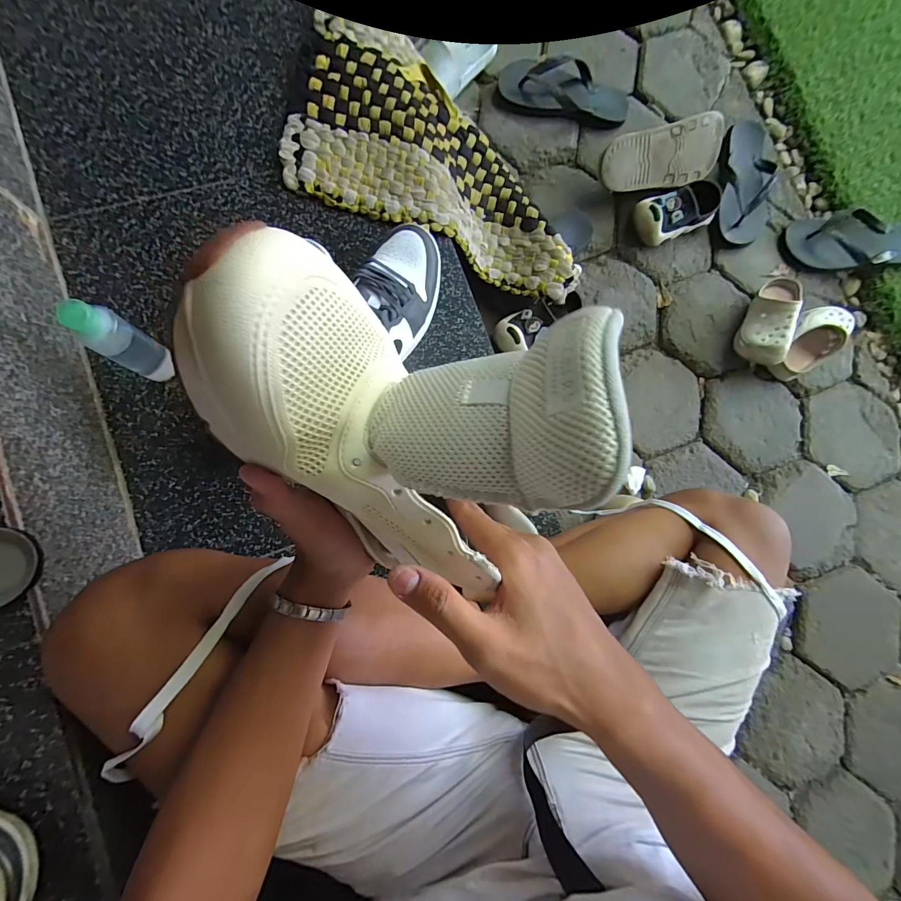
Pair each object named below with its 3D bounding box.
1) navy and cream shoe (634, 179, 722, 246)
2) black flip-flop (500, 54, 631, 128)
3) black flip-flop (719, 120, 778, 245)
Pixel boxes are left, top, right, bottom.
[{"bbox_3d":[0.429,-0.454,0.756,0.159,0.060,0.080,-25,86,-6],"label":"navy and cream shoe"},{"bbox_3d":[0.224,-0.702,0.772,0.258,0.048,0.108,7,83,-3],"label":"black flip-flop"},{"bbox_3d":[0.595,-0.544,0.789,0.099,0.047,0.280,11,83,-3],"label":"black flip-flop"}]

